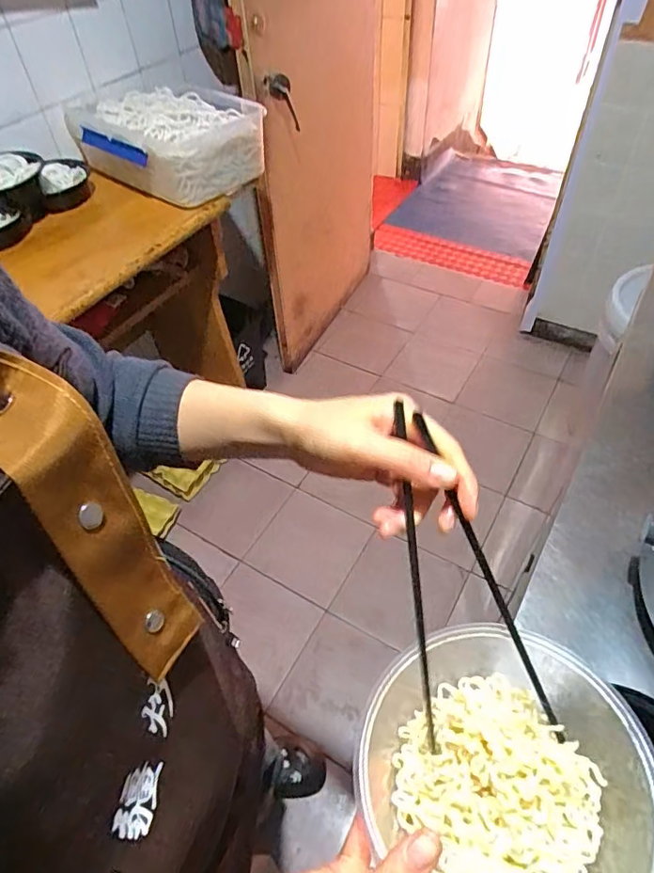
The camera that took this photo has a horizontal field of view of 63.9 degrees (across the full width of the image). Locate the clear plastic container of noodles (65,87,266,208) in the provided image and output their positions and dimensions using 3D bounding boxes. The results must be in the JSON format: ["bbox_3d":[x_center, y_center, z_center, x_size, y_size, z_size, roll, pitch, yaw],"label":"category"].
[{"bbox_3d":[-0.352,-0.653,1.168,0.383,0.119,0.286,31,57,25],"label":"clear plastic container of noodles"}]

